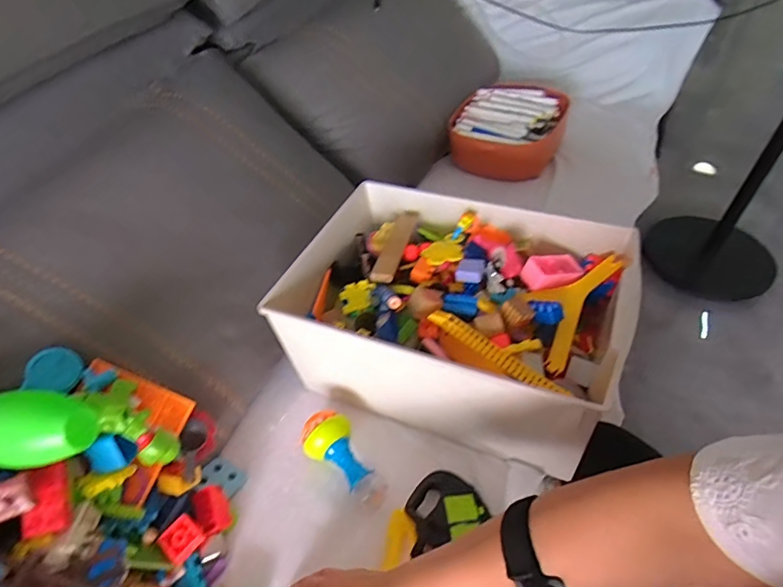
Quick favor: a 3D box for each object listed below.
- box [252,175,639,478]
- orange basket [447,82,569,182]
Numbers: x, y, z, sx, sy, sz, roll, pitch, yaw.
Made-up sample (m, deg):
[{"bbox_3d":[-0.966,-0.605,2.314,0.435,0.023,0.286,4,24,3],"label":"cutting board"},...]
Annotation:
[{"bbox_3d":[0.080,0.023,0.662,0.412,0.163,0.290,17,48,17],"label":"box"},{"bbox_3d":[0.257,-0.362,1.087,0.226,0.113,0.244,16,48,17],"label":"orange basket"}]

